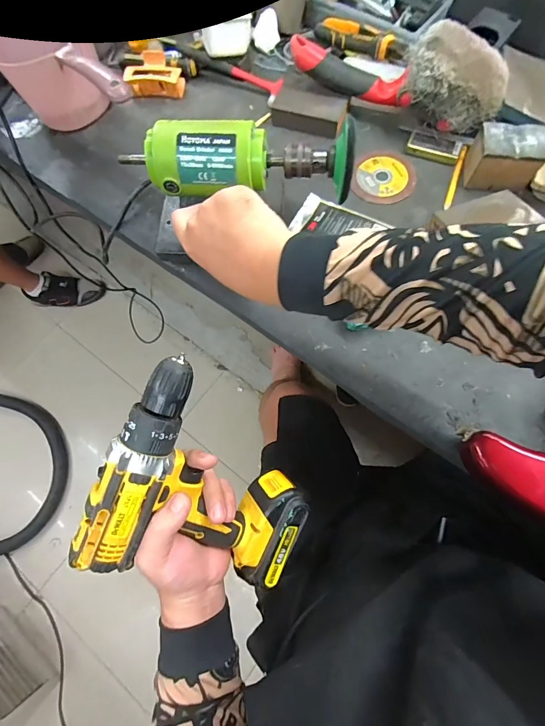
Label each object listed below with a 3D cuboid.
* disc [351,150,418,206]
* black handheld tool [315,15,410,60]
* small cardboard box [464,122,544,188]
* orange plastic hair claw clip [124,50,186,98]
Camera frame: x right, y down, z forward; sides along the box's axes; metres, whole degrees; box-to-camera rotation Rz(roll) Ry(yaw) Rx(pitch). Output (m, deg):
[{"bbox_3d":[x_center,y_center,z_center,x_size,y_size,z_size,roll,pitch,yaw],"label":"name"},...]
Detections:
[{"bbox_3d":[0.152,-0.253,0.475,0.081,0.005,0.089,0,74,1],"label":"disc"},{"bbox_3d":[0.133,-0.479,0.514,0.146,0.025,0.047,31,77,10],"label":"black handheld tool"},{"bbox_3d":[0.292,-0.256,0.440,0.086,0.057,0.057,7,74,3],"label":"small cardboard box"},{"bbox_3d":[-0.180,-0.442,0.539,0.085,0.035,0.055,3,74,2],"label":"orange plastic hair claw clip"}]

